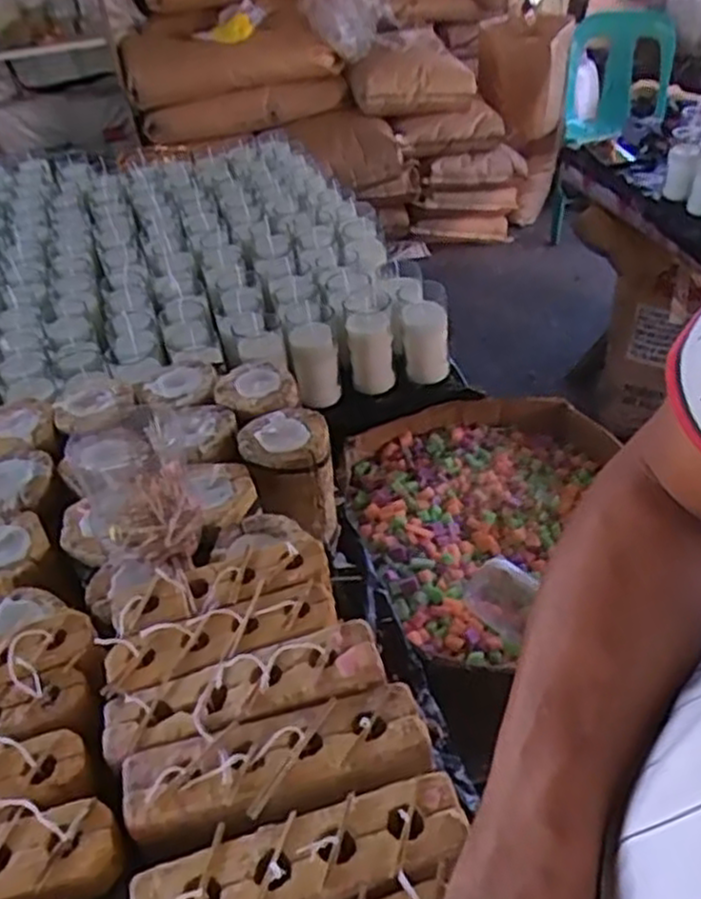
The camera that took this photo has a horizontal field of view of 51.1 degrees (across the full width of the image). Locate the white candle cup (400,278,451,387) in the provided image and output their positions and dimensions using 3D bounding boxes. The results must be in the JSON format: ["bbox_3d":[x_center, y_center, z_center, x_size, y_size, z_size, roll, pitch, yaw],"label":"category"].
[{"bbox_3d":[0.106,-0.163,1.049,0.066,0.145,0.056,-4,41,0],"label":"white candle cup"}]

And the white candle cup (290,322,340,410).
[{"bbox_3d":[-0.049,-0.120,1.028,0.062,0.111,0.051,-8,41,-4],"label":"white candle cup"}]

